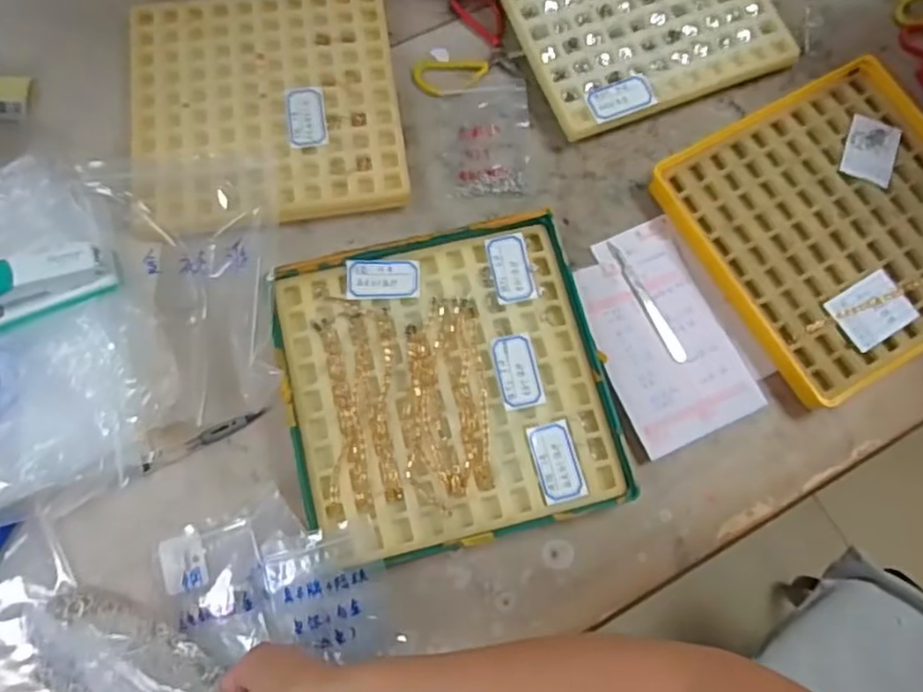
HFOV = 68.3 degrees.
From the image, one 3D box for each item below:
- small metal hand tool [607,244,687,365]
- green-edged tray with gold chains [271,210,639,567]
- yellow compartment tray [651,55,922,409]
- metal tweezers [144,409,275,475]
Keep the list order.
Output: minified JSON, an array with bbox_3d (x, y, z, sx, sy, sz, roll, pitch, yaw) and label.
[{"bbox_3d":[0.173,-0.042,0.642,0.013,0.004,0.131,-27,77,-8],"label":"small metal hand tool"},{"bbox_3d":[-0.014,0.034,0.600,0.269,0.031,0.271,-13,76,-5],"label":"green-edged tray with gold chains"},{"bbox_3d":[0.367,-0.119,0.655,0.274,0.026,0.272,-29,78,-9],"label":"yellow compartment tray"},{"bbox_3d":[-0.220,0.080,0.587,0.115,0.017,0.011,-26,77,-8],"label":"metal tweezers"}]

